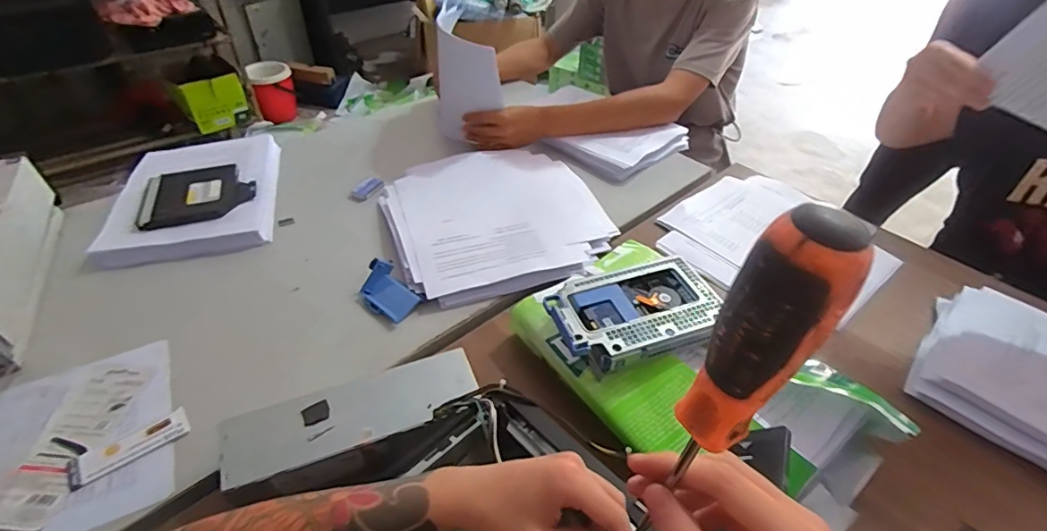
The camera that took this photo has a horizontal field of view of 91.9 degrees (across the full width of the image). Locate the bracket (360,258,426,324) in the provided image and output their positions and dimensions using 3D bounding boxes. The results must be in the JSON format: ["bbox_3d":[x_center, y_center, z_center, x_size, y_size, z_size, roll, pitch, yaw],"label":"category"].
[{"bbox_3d":[-0.177,0.031,0.662,0.056,0.035,0.086,-32,52,-31],"label":"bracket"}]

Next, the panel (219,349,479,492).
[{"bbox_3d":[-0.165,0.142,0.491,0.236,0.010,0.067,-16,56,-13],"label":"panel"}]

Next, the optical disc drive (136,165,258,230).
[{"bbox_3d":[-0.517,-0.122,0.812,0.155,0.019,0.144,-11,46,-16],"label":"optical disc drive"}]

